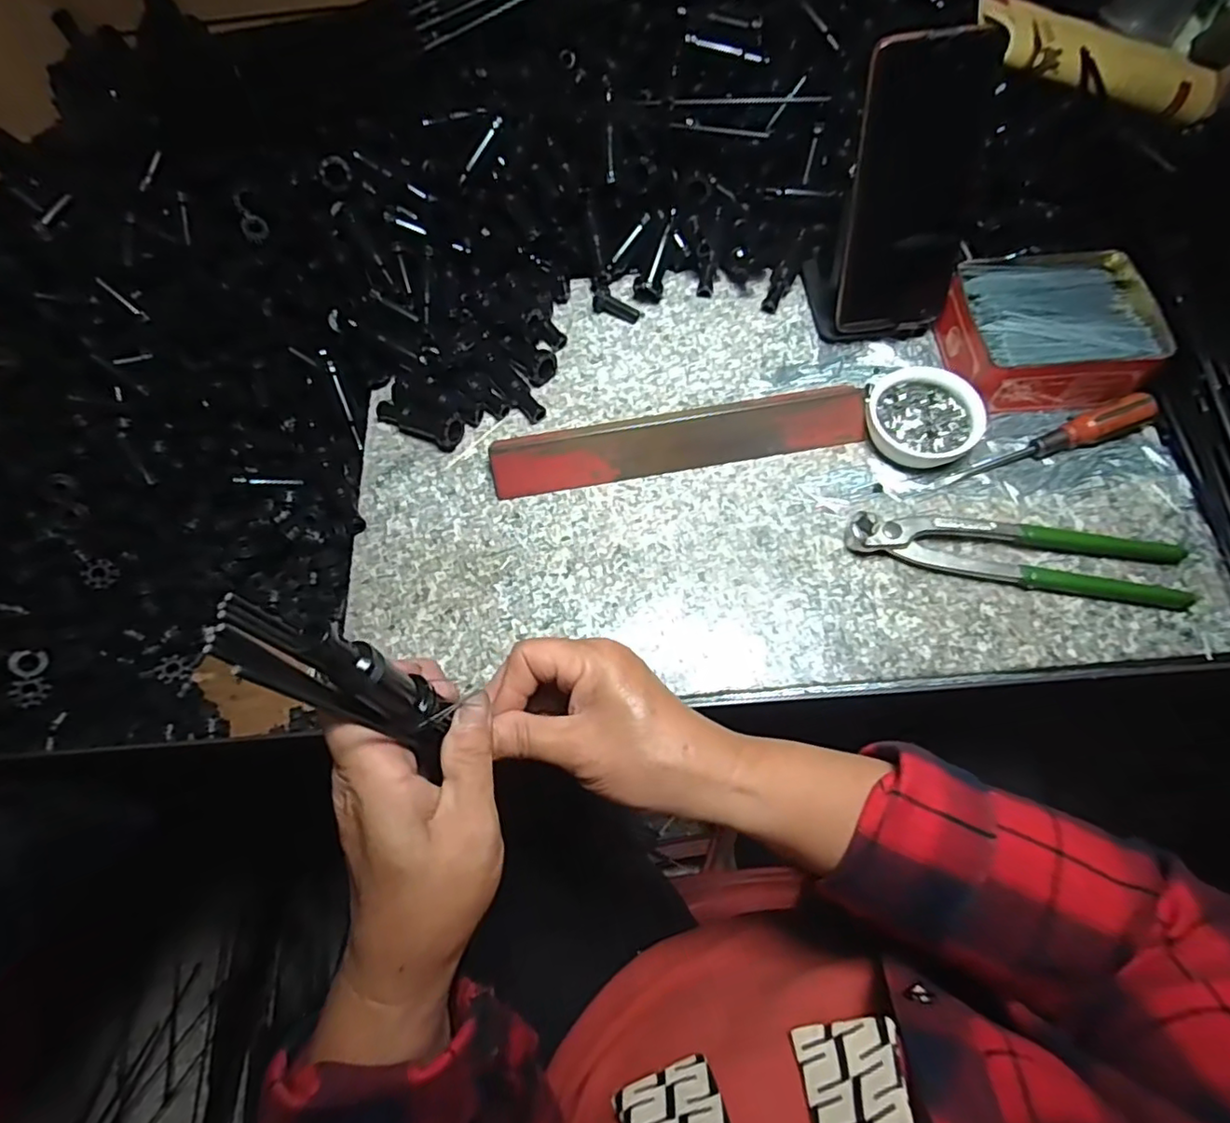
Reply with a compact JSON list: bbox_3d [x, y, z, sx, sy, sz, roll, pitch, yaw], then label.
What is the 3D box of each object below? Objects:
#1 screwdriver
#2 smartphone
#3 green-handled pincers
[{"bbox_3d":[0.290,-0.082,0.416,0.158,0.022,0.023,-18,66,-5],"label":"screwdriver"},{"bbox_3d":[0.193,-0.235,0.403,0.079,0.164,0.012,-9,42,-1],"label":"smartphone"},{"bbox_3d":[0.249,-0.006,0.387,0.199,0.018,0.041,8,67,7],"label":"green-handled pincers"}]

